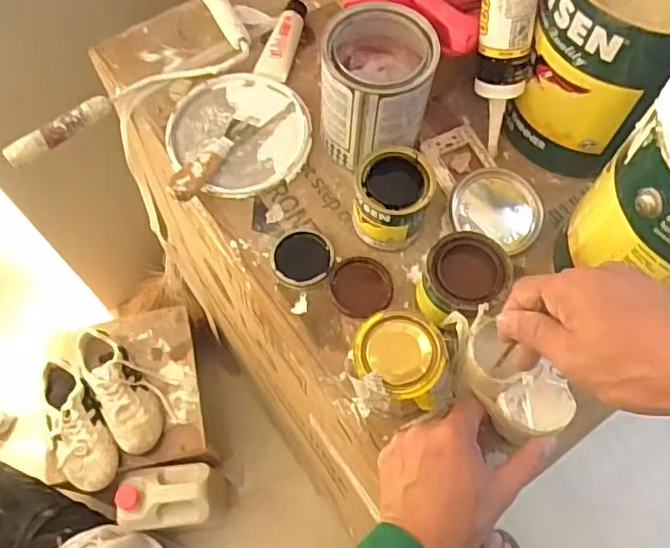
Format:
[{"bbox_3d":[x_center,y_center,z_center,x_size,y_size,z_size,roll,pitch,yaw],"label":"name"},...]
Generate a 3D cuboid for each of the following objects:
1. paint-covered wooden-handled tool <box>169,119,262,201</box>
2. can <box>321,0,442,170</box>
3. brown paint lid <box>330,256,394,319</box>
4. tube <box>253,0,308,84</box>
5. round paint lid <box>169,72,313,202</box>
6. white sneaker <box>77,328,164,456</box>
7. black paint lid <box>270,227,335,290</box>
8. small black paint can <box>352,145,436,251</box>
[{"bbox_3d":[-0.126,-0.120,0.610,0.027,0.028,0.118,31,69,12],"label":"paint-covered wooden-handled tool"},{"bbox_3d":[0.040,-0.179,0.587,0.101,0.123,0.105,0,66,-1],"label":"can"},{"bbox_3d":[0.026,0.011,0.572,0.061,0.014,0.059,0,66,-1],"label":"brown paint lid"},{"bbox_3d":[-0.056,-0.264,0.676,0.034,0.019,0.106,16,66,6],"label":"tube"},{"bbox_3d":[-0.100,-0.151,0.640,0.138,0.016,0.152,-36,71,-16],"label":"round paint lid"},{"bbox_3d":[-0.406,0.218,1.145,0.100,0.099,0.248,-28,69,-13],"label":"white sneaker"},{"bbox_3d":[-0.032,-0.017,0.587,0.060,0.010,0.064,-3,66,-3],"label":"black paint lid"},{"bbox_3d":[0.055,-0.074,0.572,0.070,0.077,0.079,17,66,6],"label":"small black paint can"}]

